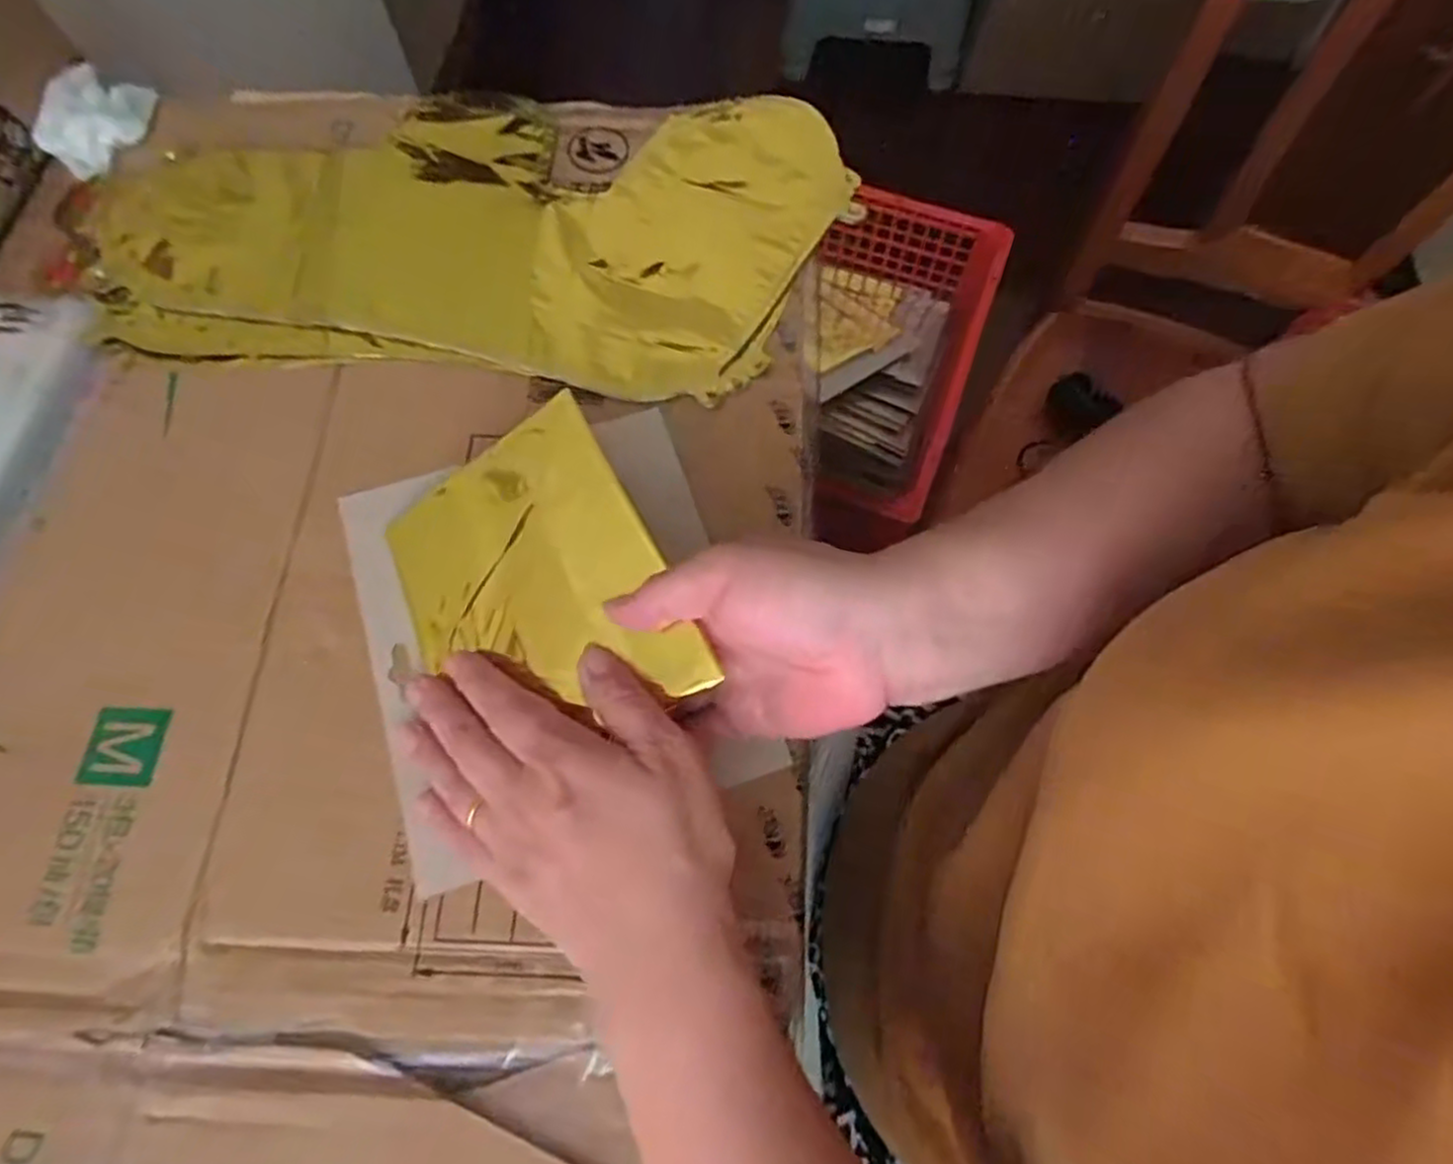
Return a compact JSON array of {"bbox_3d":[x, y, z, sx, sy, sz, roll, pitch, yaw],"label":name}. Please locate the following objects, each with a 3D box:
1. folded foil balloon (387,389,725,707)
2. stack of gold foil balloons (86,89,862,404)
[{"bbox_3d":[-0.082,0.004,0.310,0.114,0.007,0.131,-30,80,14],"label":"folded foil balloon"},{"bbox_3d":[-0.142,-0.202,0.412,0.406,0.016,0.200,3,70,2],"label":"stack of gold foil balloons"}]

